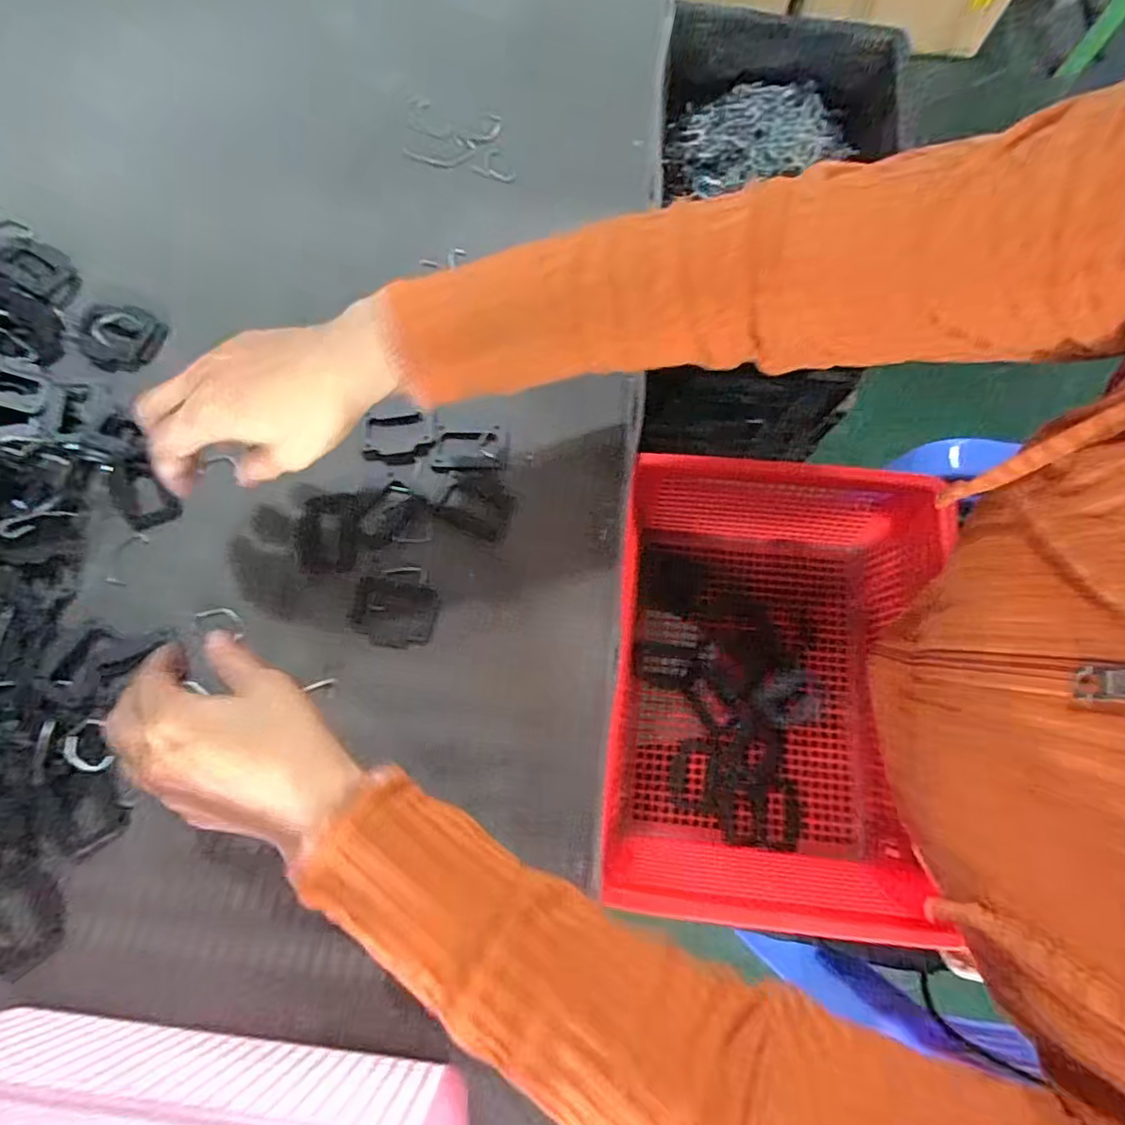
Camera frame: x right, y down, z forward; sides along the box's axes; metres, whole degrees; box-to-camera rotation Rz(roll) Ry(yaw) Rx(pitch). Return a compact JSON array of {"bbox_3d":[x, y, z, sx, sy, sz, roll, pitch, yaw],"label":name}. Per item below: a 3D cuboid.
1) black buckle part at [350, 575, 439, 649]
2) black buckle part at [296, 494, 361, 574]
[{"bbox_3d":[-0.106,0.031,0.371,0.052,0.004,0.042,7,75,1],"label":"black buckle part"},{"bbox_3d":[-0.151,-0.019,0.379,0.037,0.004,0.052,2,75,0],"label":"black buckle part"}]

